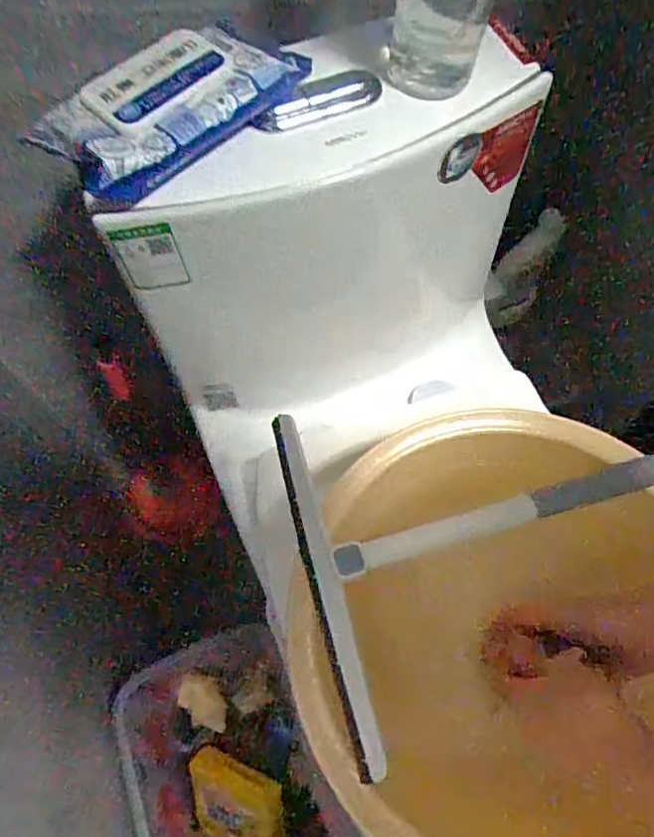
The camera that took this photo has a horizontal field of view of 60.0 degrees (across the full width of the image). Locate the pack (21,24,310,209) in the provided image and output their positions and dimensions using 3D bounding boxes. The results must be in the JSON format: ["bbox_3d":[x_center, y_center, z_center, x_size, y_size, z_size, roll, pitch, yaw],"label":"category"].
[{"bbox_3d":[-0.116,-0.228,0.414,0.175,0.033,0.103,-41,68,-18],"label":"pack"}]

